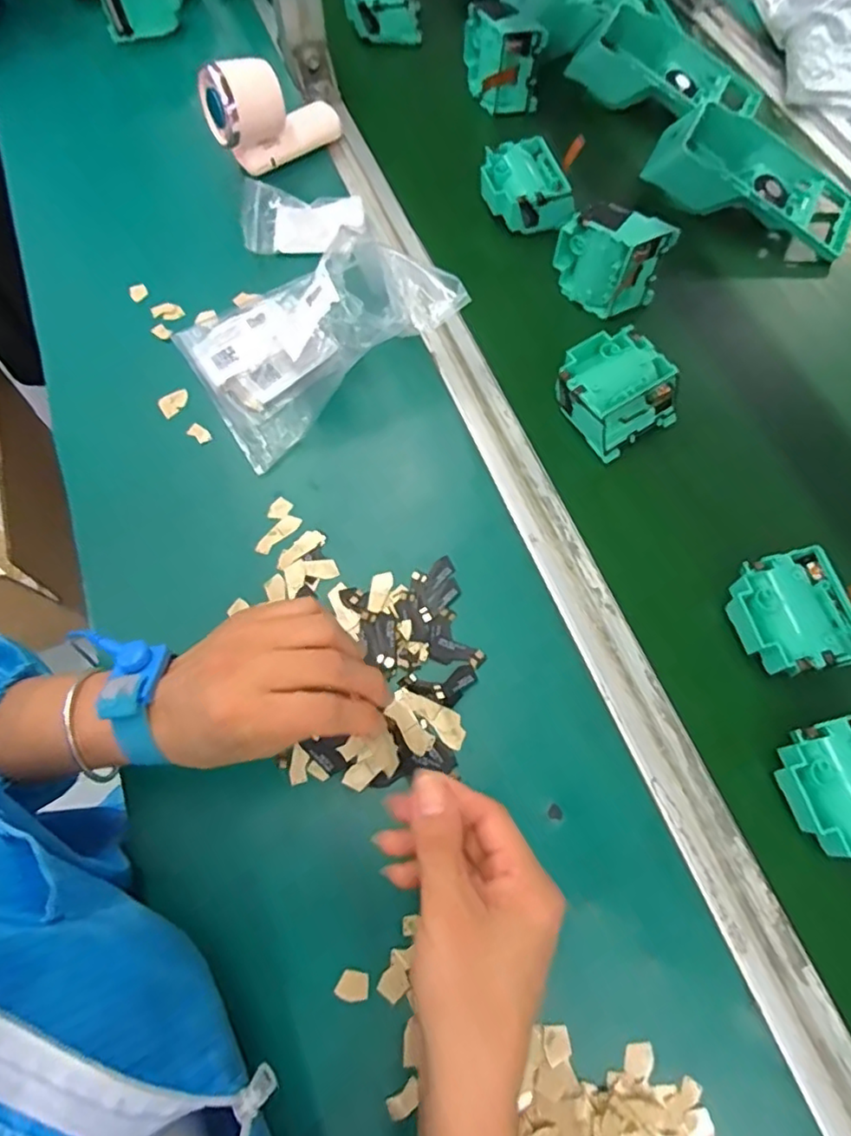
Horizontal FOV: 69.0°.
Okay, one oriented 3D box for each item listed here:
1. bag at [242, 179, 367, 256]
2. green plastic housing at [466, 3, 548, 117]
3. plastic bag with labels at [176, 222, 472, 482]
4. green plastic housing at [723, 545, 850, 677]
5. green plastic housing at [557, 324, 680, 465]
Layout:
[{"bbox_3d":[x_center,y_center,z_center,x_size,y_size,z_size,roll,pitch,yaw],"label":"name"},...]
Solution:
[{"bbox_3d":[-0.107,-0.310,0.550,0.102,0.022,0.068,-6,68,-1],"label":"bag"},{"bbox_3d":[0.077,-0.502,0.613,0.064,0.075,0.060,-11,65,-2],"label":"green plastic housing"},{"bbox_3d":[-0.088,-0.190,0.478,0.189,0.071,0.141,-32,71,-11],"label":"plastic bag with labels"},{"bbox_3d":[0.232,0.032,0.400,0.069,0.032,0.073,-15,69,-5],"label":"green plastic housing"},{"bbox_3d":[0.142,-0.136,0.471,0.077,0.037,0.081,-32,71,-11],"label":"green plastic housing"}]

